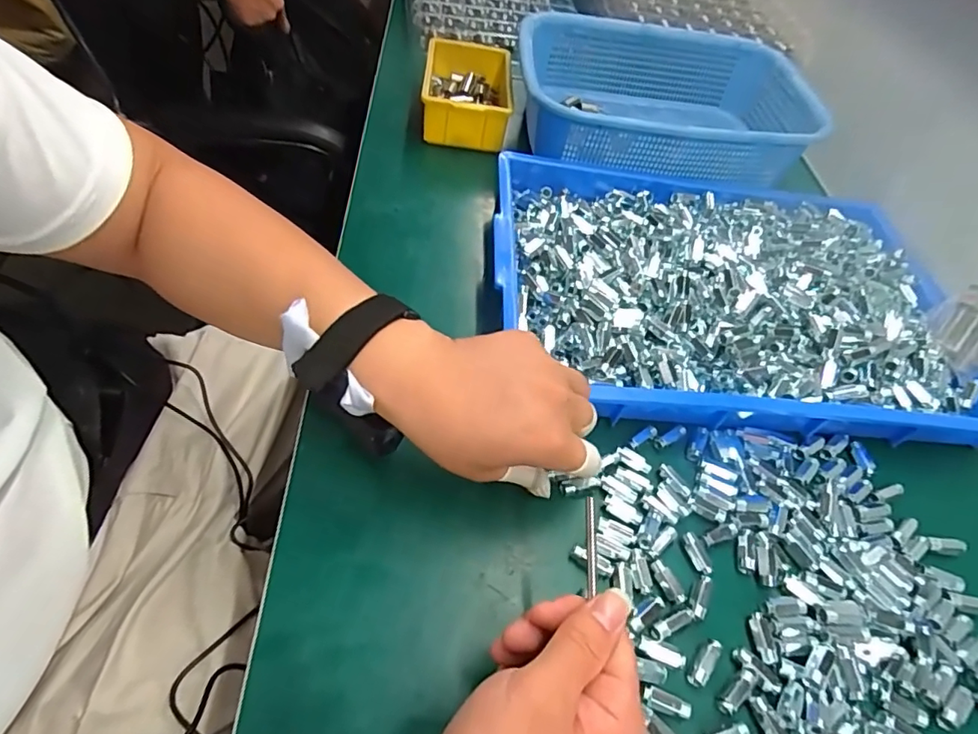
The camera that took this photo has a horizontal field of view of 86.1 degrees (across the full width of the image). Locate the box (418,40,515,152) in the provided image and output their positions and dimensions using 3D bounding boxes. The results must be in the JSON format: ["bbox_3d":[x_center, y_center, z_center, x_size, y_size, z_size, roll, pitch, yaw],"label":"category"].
[{"bbox_3d":[-0.026,-0.317,0.615,0.101,0.056,0.147,7,53,-5],"label":"box"}]

